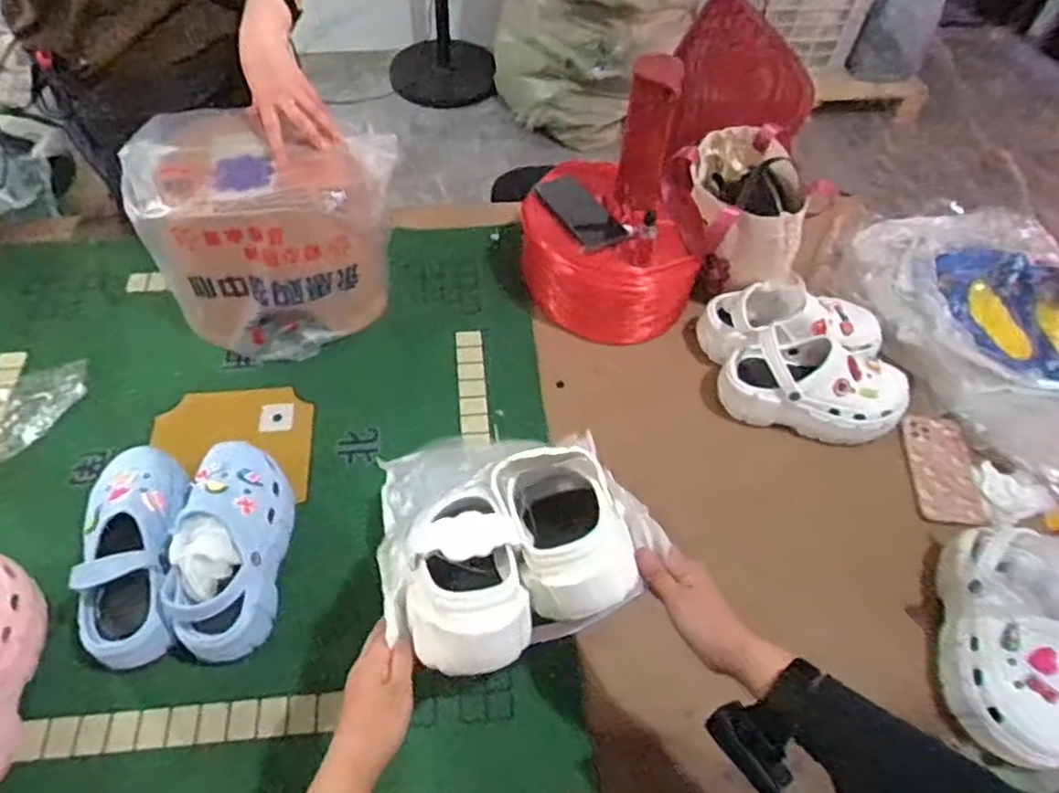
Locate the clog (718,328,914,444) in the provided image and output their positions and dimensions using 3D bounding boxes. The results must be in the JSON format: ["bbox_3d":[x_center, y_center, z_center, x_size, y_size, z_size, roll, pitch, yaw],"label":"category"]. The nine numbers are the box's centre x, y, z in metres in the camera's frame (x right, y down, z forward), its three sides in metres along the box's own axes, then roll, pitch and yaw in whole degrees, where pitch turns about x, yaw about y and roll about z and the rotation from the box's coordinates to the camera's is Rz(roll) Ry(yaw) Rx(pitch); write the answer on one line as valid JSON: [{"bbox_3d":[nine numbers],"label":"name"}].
[{"bbox_3d":[0.399,-0.012,0.979,0.247,0.101,0.113,8,55,1],"label":"clog"}]

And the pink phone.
[{"bbox_3d":[0.571,0.100,0.972,0.087,0.010,0.164,0,57,5],"label":"pink phone"}]

